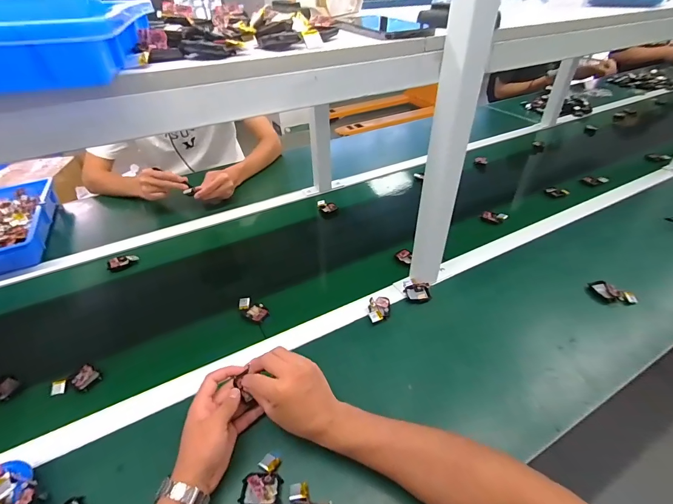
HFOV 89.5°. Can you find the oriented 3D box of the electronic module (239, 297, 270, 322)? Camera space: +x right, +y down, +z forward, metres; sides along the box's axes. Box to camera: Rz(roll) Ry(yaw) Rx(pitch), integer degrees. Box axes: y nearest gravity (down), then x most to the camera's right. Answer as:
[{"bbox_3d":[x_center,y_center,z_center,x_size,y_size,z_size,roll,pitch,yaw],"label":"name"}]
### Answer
[{"bbox_3d":[-0.152,0.104,0.627,0.063,0.018,0.034,28,48,31],"label":"electronic module"}]

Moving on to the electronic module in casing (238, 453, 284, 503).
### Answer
[{"bbox_3d":[-0.091,0.280,0.417,0.047,0.018,0.056,-1,40,1],"label":"electronic module in casing"}]

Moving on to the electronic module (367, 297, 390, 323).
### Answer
[{"bbox_3d":[0.078,0.104,0.614,0.038,0.012,0.051,0,40,2],"label":"electronic module"}]

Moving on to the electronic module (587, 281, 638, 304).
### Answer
[{"bbox_3d":[0.513,0.075,0.632,0.039,0.020,0.073,-28,47,-28],"label":"electronic module"}]

